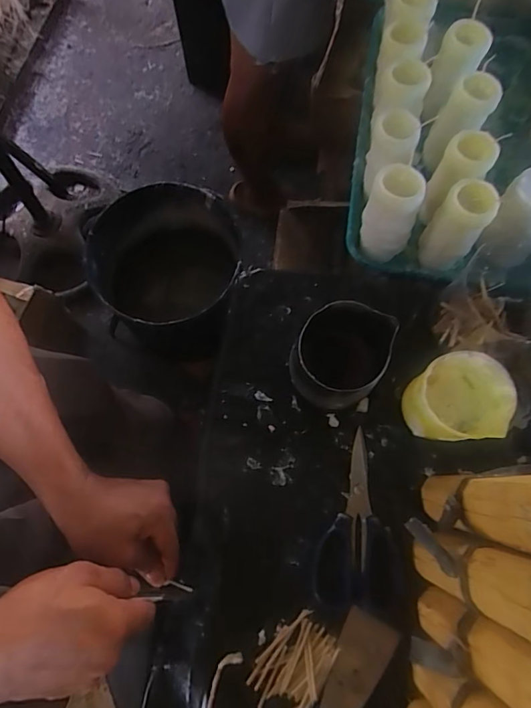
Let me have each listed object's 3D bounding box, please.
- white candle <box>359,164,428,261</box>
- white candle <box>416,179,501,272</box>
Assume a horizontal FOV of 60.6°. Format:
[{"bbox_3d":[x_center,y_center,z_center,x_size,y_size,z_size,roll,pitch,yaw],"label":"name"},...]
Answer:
[{"bbox_3d":[0.136,-0.154,0.507,0.051,0.109,0.051,3,72,2],"label":"white candle"},{"bbox_3d":[0.207,-0.137,0.500,0.052,0.107,0.051,35,75,11],"label":"white candle"}]

